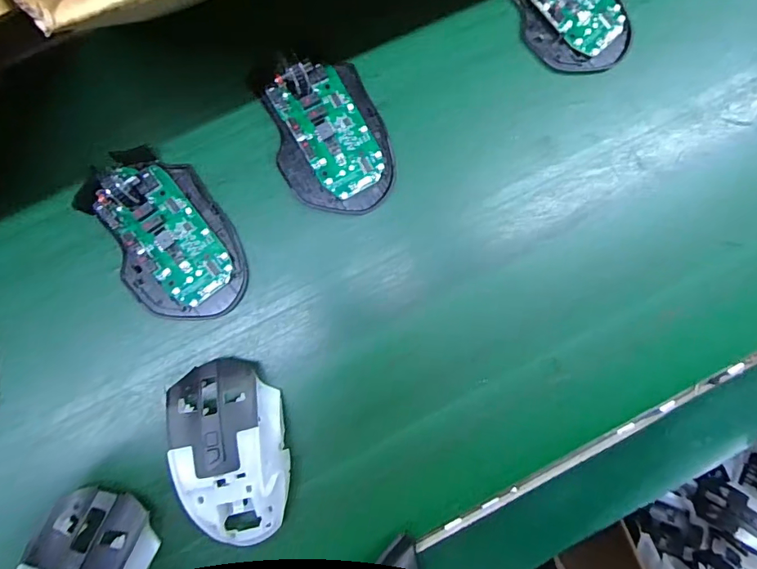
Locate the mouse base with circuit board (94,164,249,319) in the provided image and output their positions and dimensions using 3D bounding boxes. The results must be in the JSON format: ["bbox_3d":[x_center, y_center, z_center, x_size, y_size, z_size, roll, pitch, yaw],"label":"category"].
[{"bbox_3d":[-0.131,-0.026,0.288,0.070,0.029,0.102,-29,94,-6],"label":"mouse base with circuit board"}]

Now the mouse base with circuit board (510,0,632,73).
[{"bbox_3d":[0.135,-0.194,0.314,0.069,0.027,0.093,-24,90,-3],"label":"mouse base with circuit board"}]

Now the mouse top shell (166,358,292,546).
[{"bbox_3d":[-0.089,0.106,0.286,0.060,0.043,0.114,-13,92,-6],"label":"mouse top shell"}]

